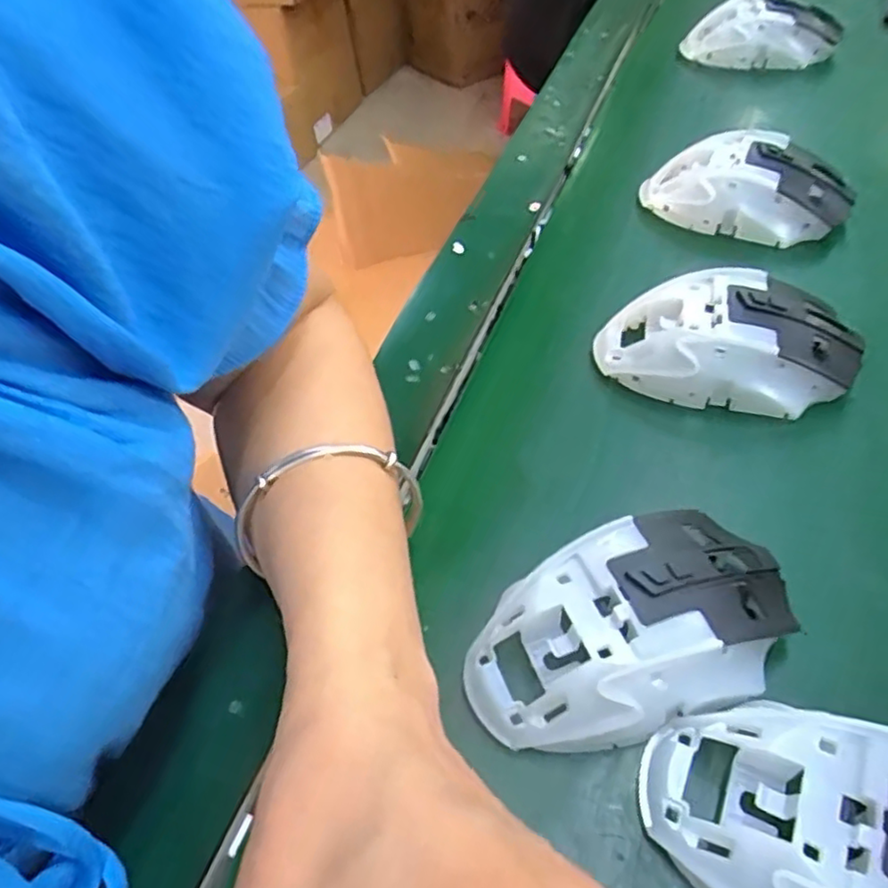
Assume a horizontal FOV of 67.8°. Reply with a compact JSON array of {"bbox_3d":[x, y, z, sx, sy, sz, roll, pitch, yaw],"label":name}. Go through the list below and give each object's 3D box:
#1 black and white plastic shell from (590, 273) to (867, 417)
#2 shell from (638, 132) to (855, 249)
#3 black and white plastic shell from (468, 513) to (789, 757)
[{"bbox_3d":[0.132,-0.050,0.311,0.115,0.036,0.063,13,54,16],"label":"black and white plastic shell"},{"bbox_3d":[0.178,-0.153,0.392,0.114,0.039,0.061,27,59,25],"label":"shell"},{"bbox_3d":[0.062,0.065,0.226,0.107,0.037,0.062,-24,53,-13],"label":"black and white plastic shell"}]

